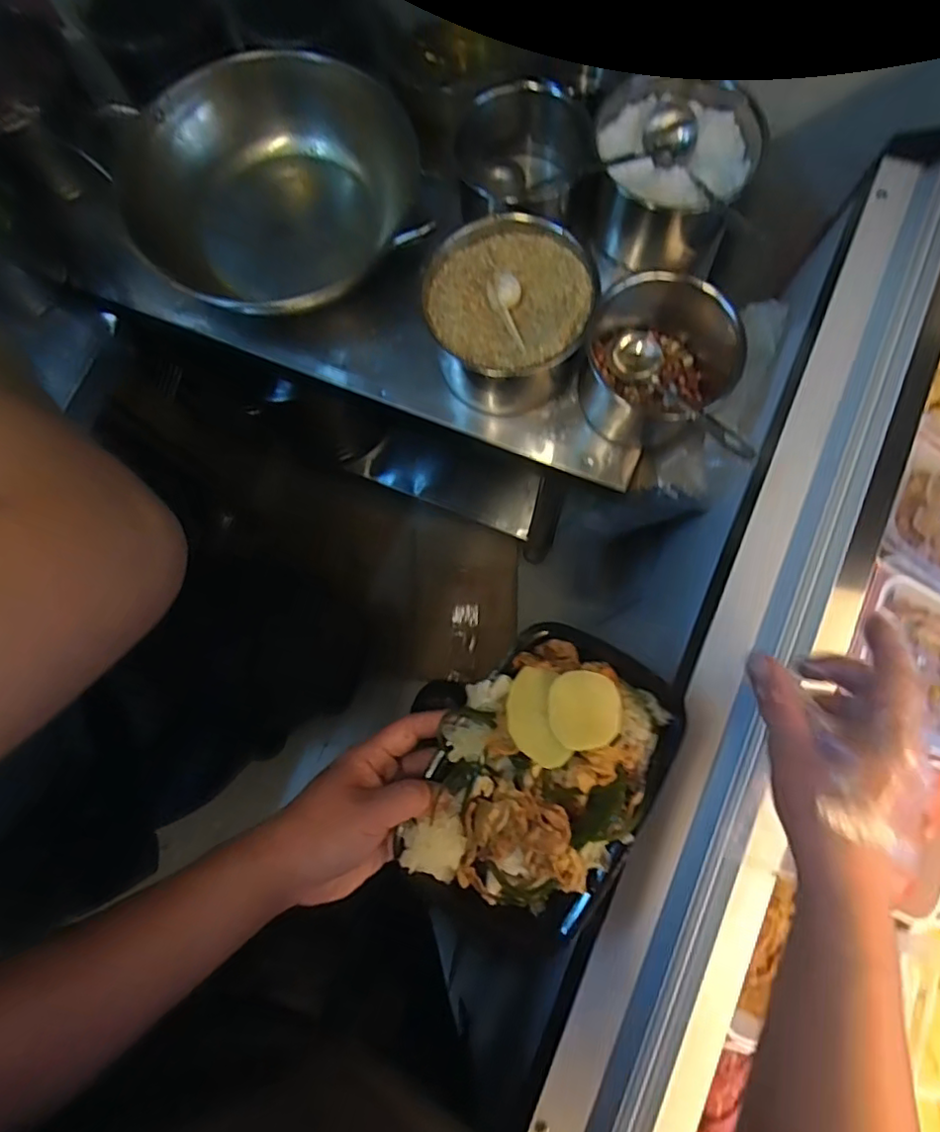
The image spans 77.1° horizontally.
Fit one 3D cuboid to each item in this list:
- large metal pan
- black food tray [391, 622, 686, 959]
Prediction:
[{"bbox_3d":[-0.245,-0.440,0.710,0.362,0.123,0.287,16,79,5],"label":"large metal pan"},{"bbox_3d":[0.041,0.142,0.410,0.164,0.048,0.202,30,80,7],"label":"black food tray"}]

